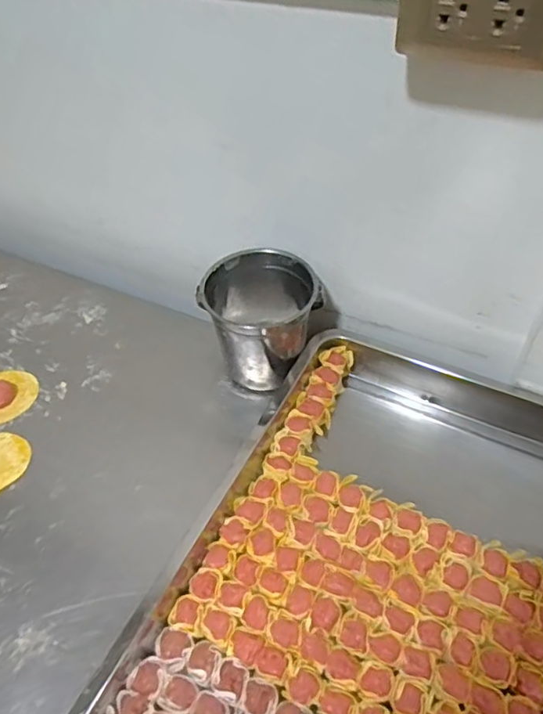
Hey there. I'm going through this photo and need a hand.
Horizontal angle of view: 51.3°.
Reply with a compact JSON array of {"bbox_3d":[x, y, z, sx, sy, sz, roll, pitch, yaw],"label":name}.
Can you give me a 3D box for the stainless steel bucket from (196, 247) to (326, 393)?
[{"bbox_3d":[-0.011,-0.044,0.709,0.133,0.135,0.124,-1,51,1],"label":"stainless steel bucket"}]

